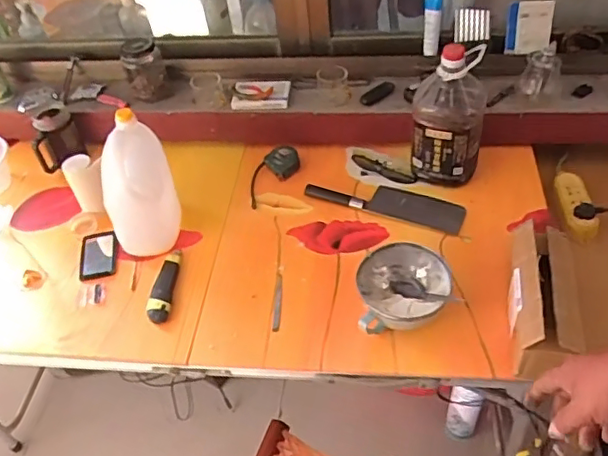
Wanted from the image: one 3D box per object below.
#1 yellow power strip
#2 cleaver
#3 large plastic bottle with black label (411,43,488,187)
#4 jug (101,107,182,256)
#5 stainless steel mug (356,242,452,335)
[{"bbox_3d":[0.505,-0.037,1.067,0.062,0.032,0.176,2,48,7],"label":"yellow power strip"},{"bbox_3d":[0.157,-0.059,1.124,0.308,0.017,0.090,16,51,18],"label":"cleaver"},{"bbox_3d":[0.274,-0.214,1.085,0.133,0.265,0.156,9,49,13],"label":"large plastic bottle with black label"},{"bbox_3d":[-0.301,-0.075,1.037,0.127,0.233,0.138,-21,50,-13],"label":"jug"},{"bbox_3d":[0.156,0.103,0.921,0.141,0.087,0.149,-3,48,3],"label":"stainless steel mug"}]

